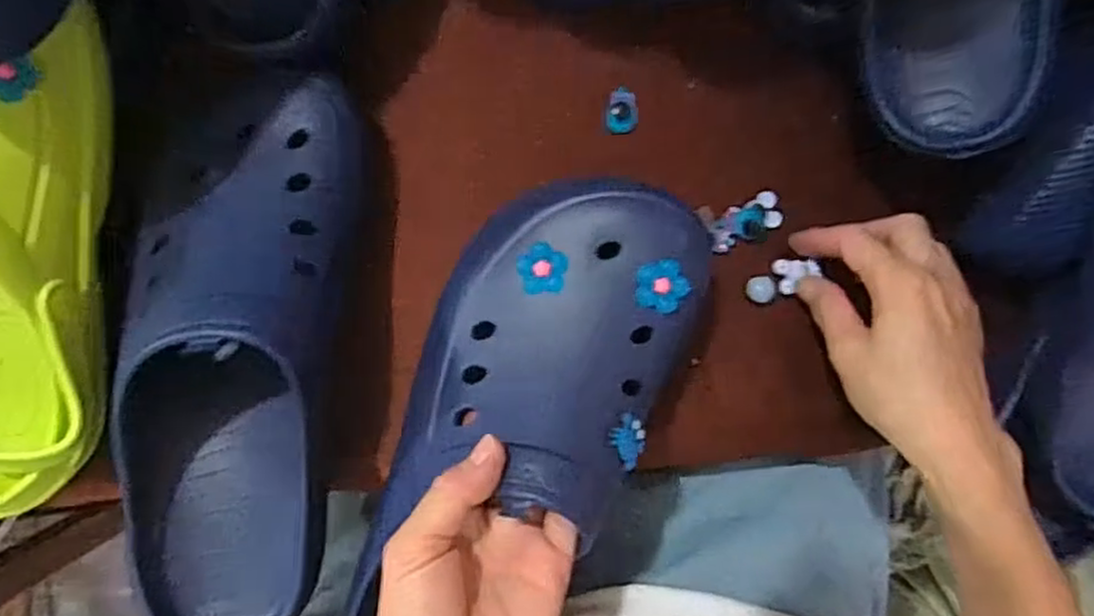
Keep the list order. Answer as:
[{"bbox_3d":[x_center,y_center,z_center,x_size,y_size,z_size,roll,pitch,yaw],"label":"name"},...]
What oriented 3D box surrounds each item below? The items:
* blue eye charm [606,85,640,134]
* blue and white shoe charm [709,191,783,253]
[{"bbox_3d":[0.044,-0.115,0.432,0.019,0.010,0.026,-2,85,-4],"label":"blue eye charm"},{"bbox_3d":[0.113,-0.048,0.423,0.044,0.007,0.024,-25,87,-6],"label":"blue and white shoe charm"}]

